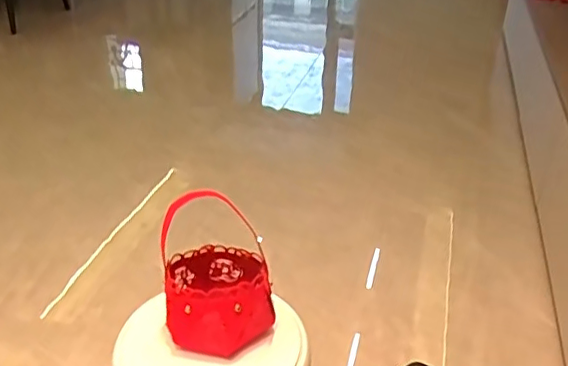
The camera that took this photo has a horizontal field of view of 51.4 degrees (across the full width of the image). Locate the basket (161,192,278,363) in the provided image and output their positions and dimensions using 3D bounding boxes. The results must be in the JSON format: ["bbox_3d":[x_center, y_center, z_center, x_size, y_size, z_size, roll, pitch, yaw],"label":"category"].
[{"bbox_3d":[-0.076,0.093,0.663,0.114,0.159,0.119,2,32,-1],"label":"basket"}]

